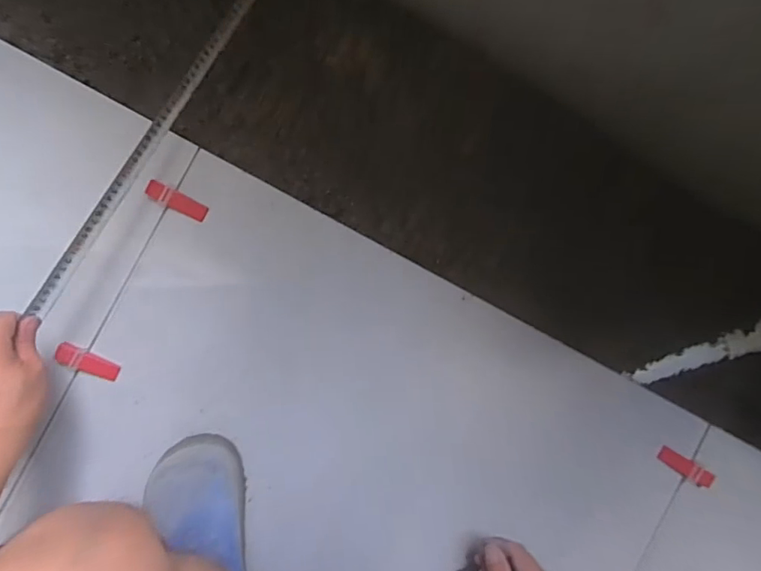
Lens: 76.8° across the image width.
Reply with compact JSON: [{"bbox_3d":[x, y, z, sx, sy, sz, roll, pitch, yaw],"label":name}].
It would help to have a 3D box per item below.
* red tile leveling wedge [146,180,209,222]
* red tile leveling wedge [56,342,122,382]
[{"bbox_3d":[-0.246,-0.102,0.581,0.072,0.010,0.022,27,90,-4],"label":"red tile leveling wedge"},{"bbox_3d":[-0.350,0.093,0.578,0.073,0.013,0.025,26,90,-4],"label":"red tile leveling wedge"}]

